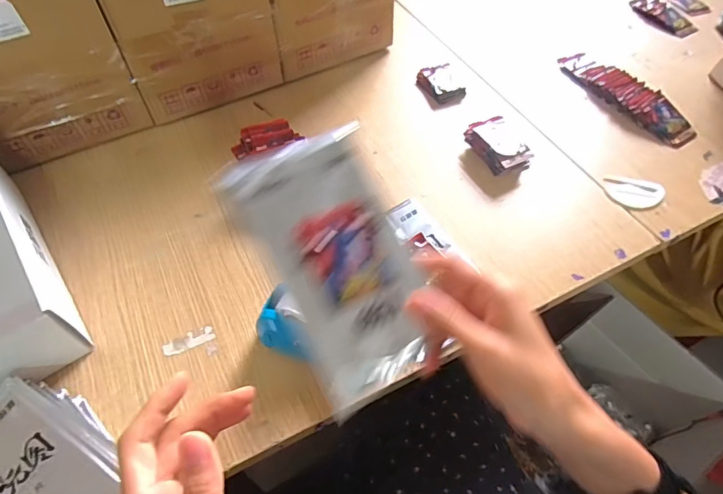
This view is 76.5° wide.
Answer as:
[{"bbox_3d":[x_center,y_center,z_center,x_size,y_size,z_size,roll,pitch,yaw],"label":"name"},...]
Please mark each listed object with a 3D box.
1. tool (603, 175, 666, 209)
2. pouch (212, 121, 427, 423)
[{"bbox_3d":[0.344,-0.069,0.579,0.070,0.012,0.044,21,58,13],"label":"tool"},{"bbox_3d":[-0.015,0.008,0.318,0.097,0.009,0.177,-27,87,-19],"label":"pouch"}]

